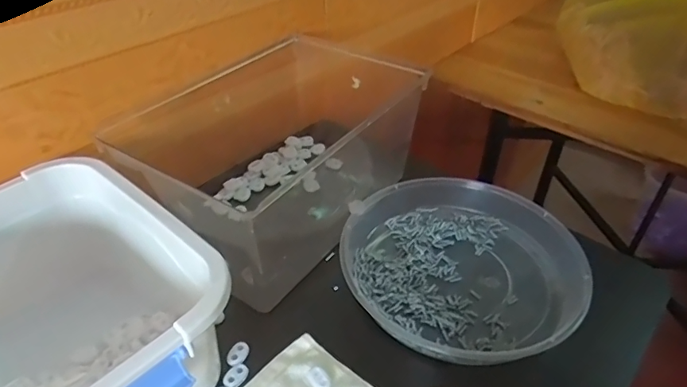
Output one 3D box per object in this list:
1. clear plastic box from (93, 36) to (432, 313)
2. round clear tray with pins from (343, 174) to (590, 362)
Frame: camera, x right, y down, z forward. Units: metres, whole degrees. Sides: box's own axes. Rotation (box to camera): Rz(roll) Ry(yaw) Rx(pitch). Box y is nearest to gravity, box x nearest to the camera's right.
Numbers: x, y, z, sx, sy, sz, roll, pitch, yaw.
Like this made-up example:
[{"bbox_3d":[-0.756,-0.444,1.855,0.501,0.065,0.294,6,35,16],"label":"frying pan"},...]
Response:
[{"bbox_3d":[-0.070,-0.064,0.552,0.225,0.124,0.301,27,44,28],"label":"clear plastic box"},{"bbox_3d":[0.116,0.063,0.477,0.230,0.037,0.210,2,38,-1],"label":"round clear tray with pins"}]

